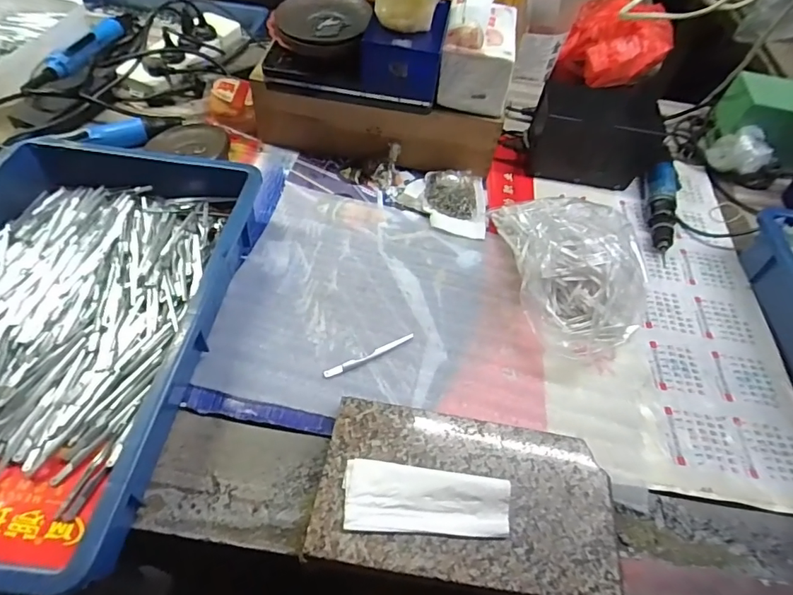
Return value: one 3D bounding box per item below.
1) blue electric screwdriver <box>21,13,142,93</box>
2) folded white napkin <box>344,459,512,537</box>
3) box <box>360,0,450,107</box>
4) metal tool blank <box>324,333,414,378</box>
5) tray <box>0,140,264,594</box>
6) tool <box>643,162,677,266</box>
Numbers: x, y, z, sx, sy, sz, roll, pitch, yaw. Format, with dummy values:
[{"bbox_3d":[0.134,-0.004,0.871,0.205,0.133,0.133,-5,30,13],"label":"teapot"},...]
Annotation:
[{"bbox_3d":[-0.475,-0.388,0.736,0.038,0.030,0.277,10,54,1],"label":"blue electric screwdriver"},{"bbox_3d":[0.025,0.160,0.379,0.131,0.018,0.049,6,54,-1],"label":"folded white napkin"},{"bbox_3d":[0.011,-0.306,0.591,0.094,0.076,0.126,9,54,0],"label":"box"},{"bbox_3d":[-0.027,0.060,0.496,0.103,0.005,0.010,-23,59,-21],"label":"metal tool blank"},{"bbox_3d":[-0.319,0.013,0.450,0.286,0.076,0.439,7,54,-1],"label":"tray"},{"bbox_3d":[0.369,-0.123,0.653,0.043,0.039,0.174,14,54,4],"label":"tool"}]

